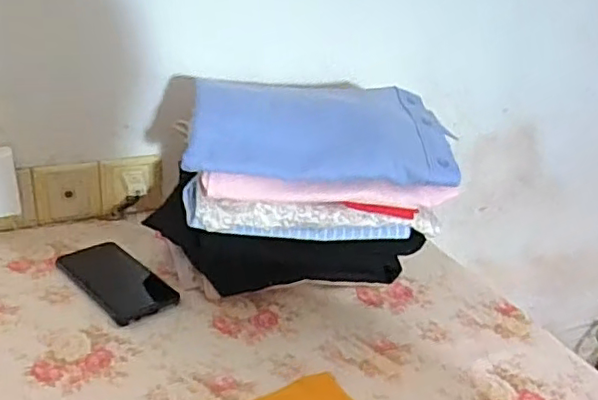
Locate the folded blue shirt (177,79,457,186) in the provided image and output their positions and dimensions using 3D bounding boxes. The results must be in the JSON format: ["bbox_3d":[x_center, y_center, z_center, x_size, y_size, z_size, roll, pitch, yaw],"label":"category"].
[{"bbox_3d":[0.025,-0.089,0.715,0.288,0.073,0.180,3,25,-6],"label":"folded blue shirt"}]

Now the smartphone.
[{"bbox_3d":[-0.219,0.094,0.731,0.082,0.009,0.162,-19,35,-42],"label":"smartphone"}]

